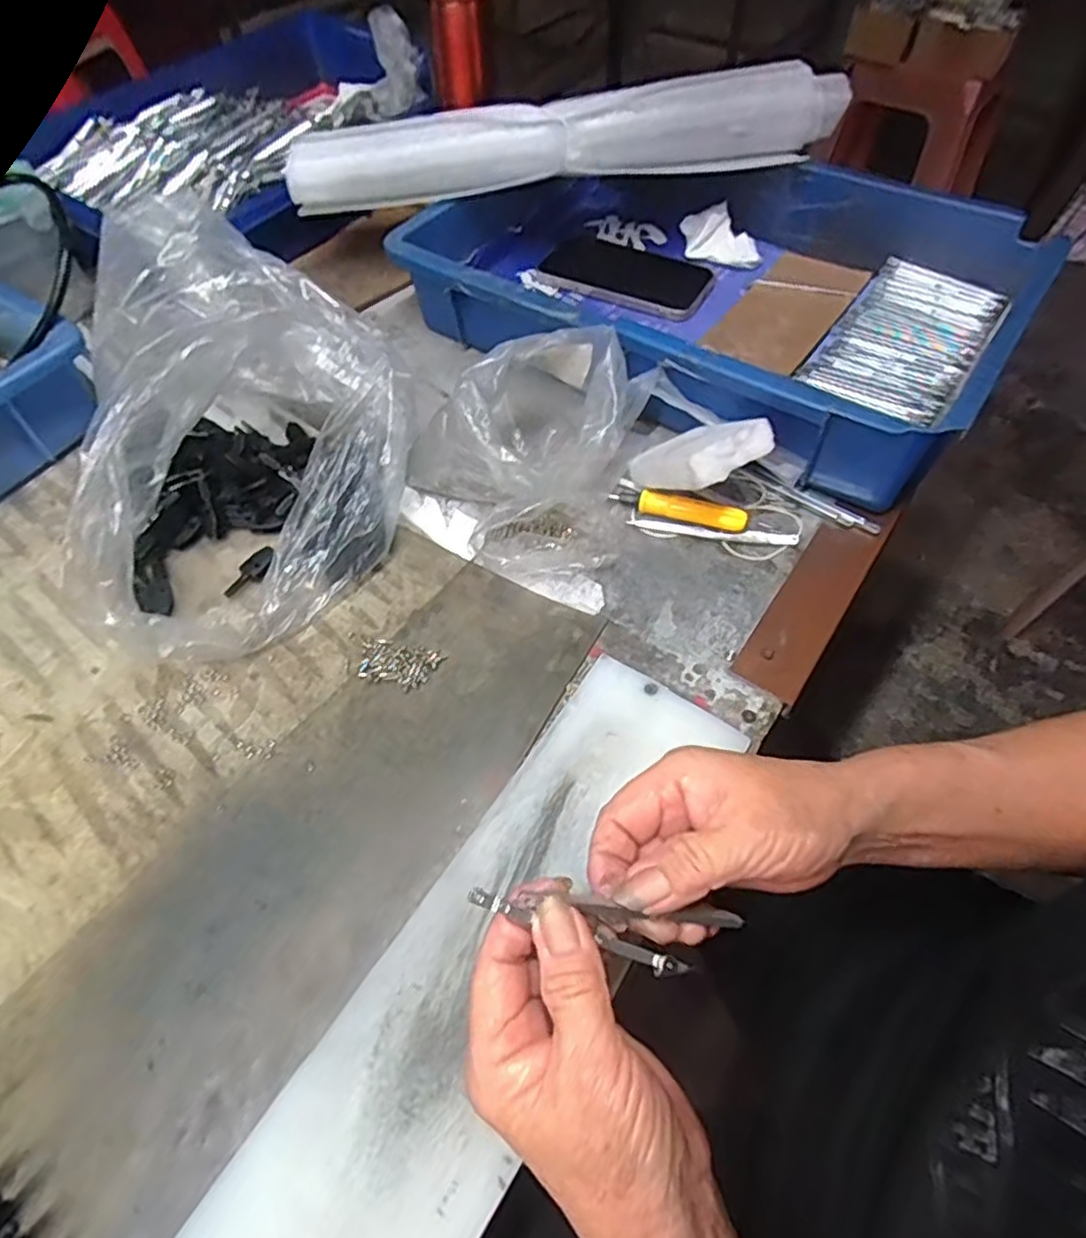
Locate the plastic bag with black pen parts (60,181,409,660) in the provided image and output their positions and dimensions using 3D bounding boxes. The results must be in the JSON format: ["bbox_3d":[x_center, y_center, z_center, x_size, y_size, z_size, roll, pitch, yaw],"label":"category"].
[{"bbox_3d":[-0.194,-0.120,0.426,0.201,0.136,0.245,-19,58,-11],"label":"plastic bag with black pen parts"}]

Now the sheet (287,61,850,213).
[{"bbox_3d":[0.020,-0.380,0.542,0.435,0.058,0.060,-4,56,-1],"label":"sheet"}]

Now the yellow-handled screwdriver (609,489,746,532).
[{"bbox_3d":[0.089,-0.073,0.453,0.088,0.016,0.015,16,58,12],"label":"yellow-handled screwdriver"}]

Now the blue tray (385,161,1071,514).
[{"bbox_3d":[0.122,-0.259,0.540,0.432,0.084,0.288,27,61,18],"label":"blue tray"}]

